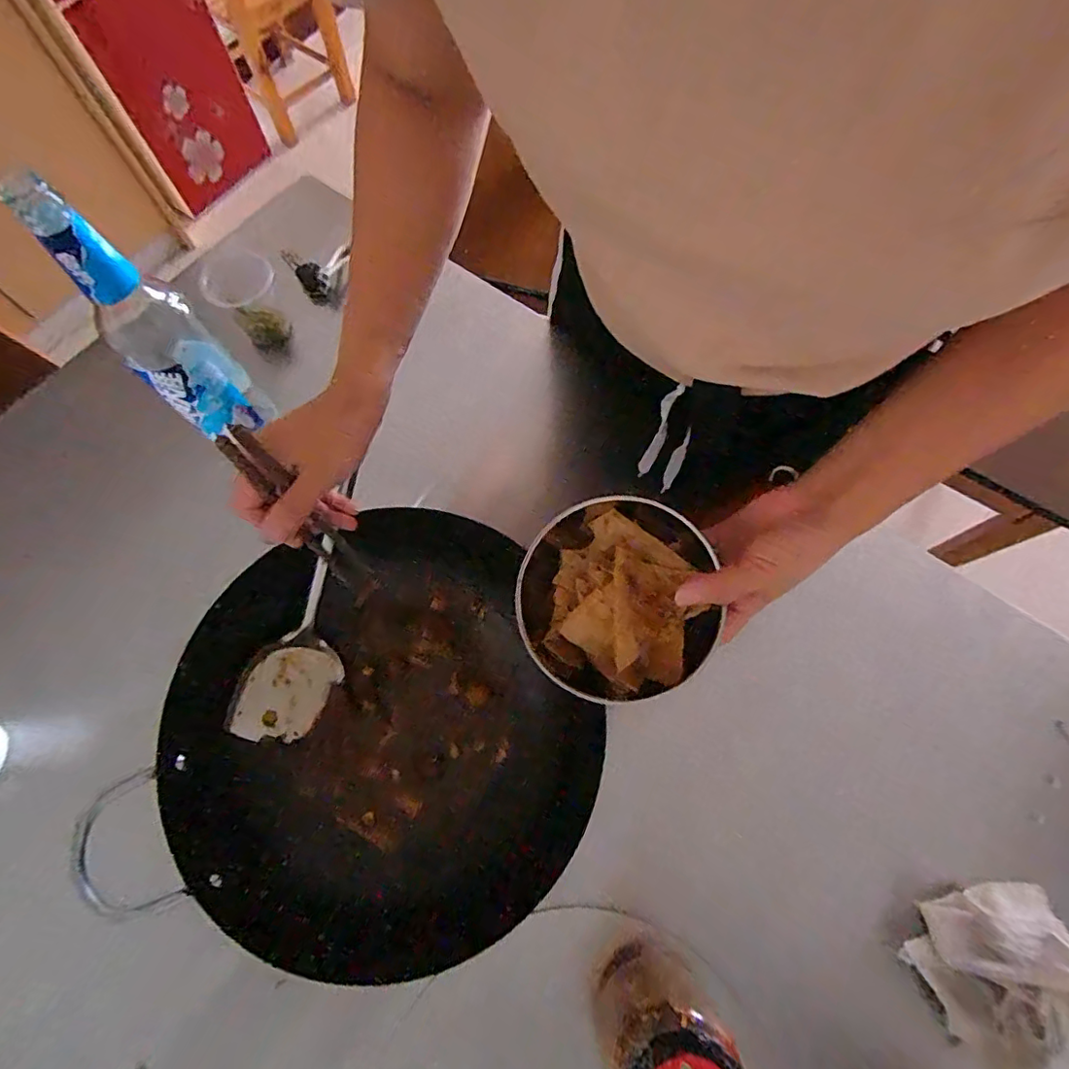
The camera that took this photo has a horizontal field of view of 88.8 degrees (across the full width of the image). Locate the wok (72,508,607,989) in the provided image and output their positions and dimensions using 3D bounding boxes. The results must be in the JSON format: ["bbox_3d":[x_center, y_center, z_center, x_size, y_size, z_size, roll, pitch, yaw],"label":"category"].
[{"bbox_3d":[-0.112,0.155,0.469,0.339,0.096,0.346,0,71,-1],"label":"wok"}]

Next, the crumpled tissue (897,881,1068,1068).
[{"bbox_3d":[0.354,0.314,0.374,0.124,0.100,0.124,24,72,7],"label":"crumpled tissue"}]

